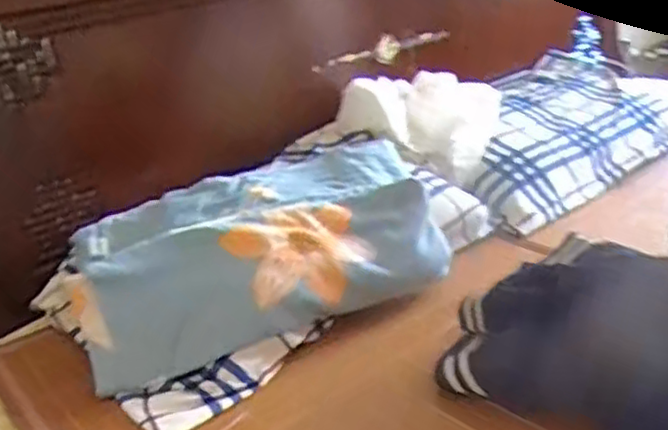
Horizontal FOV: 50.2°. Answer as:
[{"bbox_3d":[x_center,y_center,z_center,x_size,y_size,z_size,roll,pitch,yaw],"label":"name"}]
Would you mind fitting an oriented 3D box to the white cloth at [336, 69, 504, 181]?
[{"bbox_3d":[0.158,-0.173,1.262,0.229,0.144,0.240,6,27,29],"label":"white cloth"}]

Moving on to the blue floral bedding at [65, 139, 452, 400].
[{"bbox_3d":[-0.103,0.054,0.978,0.485,0.168,0.273,-19,26,-26],"label":"blue floral bedding"}]

